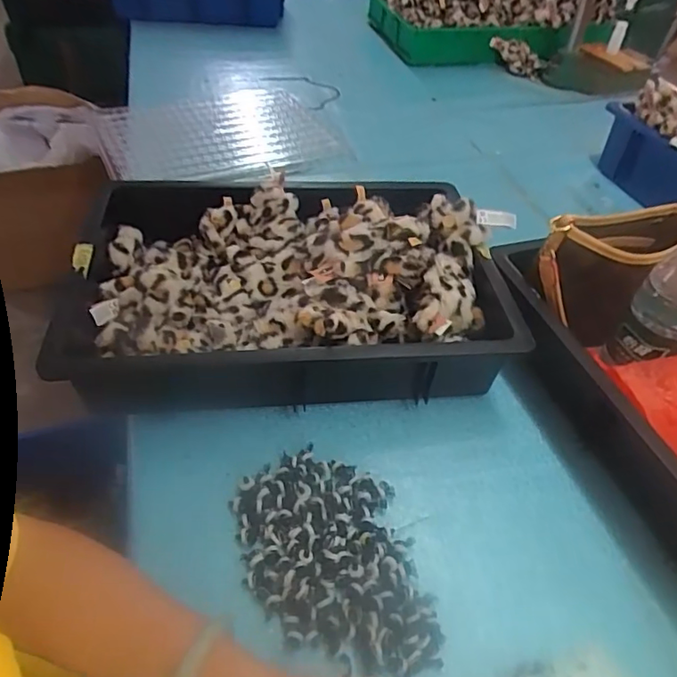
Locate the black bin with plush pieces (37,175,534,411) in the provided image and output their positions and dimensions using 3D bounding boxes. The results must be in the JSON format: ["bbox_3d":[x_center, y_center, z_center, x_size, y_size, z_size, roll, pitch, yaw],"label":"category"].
[{"bbox_3d":[-0.049,-0.062,0.584,0.436,0.107,0.285,-3,46,-8],"label":"black bin with plush pieces"}]

